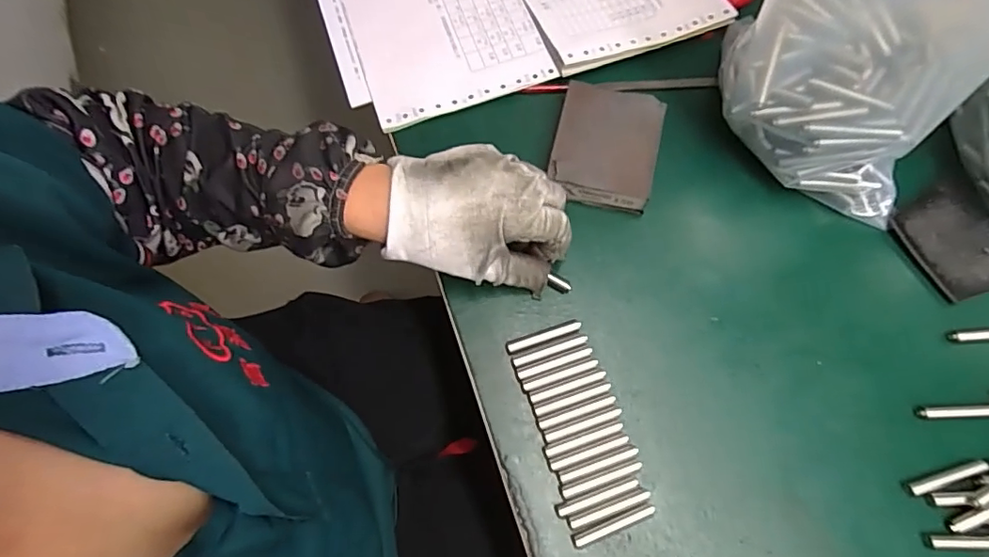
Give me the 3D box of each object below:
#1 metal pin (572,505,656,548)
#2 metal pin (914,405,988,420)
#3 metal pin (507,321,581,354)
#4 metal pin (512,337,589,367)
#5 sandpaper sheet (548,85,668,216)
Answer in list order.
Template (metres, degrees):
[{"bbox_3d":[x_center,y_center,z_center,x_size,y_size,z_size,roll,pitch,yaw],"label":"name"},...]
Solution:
[{"bbox_3d":[0.067,0.138,0.300,0.048,0.004,0.008,-20,73,-5],"label":"metal pin"},{"bbox_3d":[0.275,0.078,0.316,0.049,0.005,0.008,-2,72,1],"label":"metal pin"},{"bbox_3d":[0.031,0.036,0.336,0.048,0.004,0.007,-19,73,-5],"label":"metal pin"},{"bbox_3d":[0.034,0.044,0.332,0.048,0.004,0.006,-19,73,-5],"label":"metal pin"},{"bbox_3d":[0.076,-0.092,0.369,0.067,0.029,0.079,14,73,6],"label":"sandpaper sheet"}]

